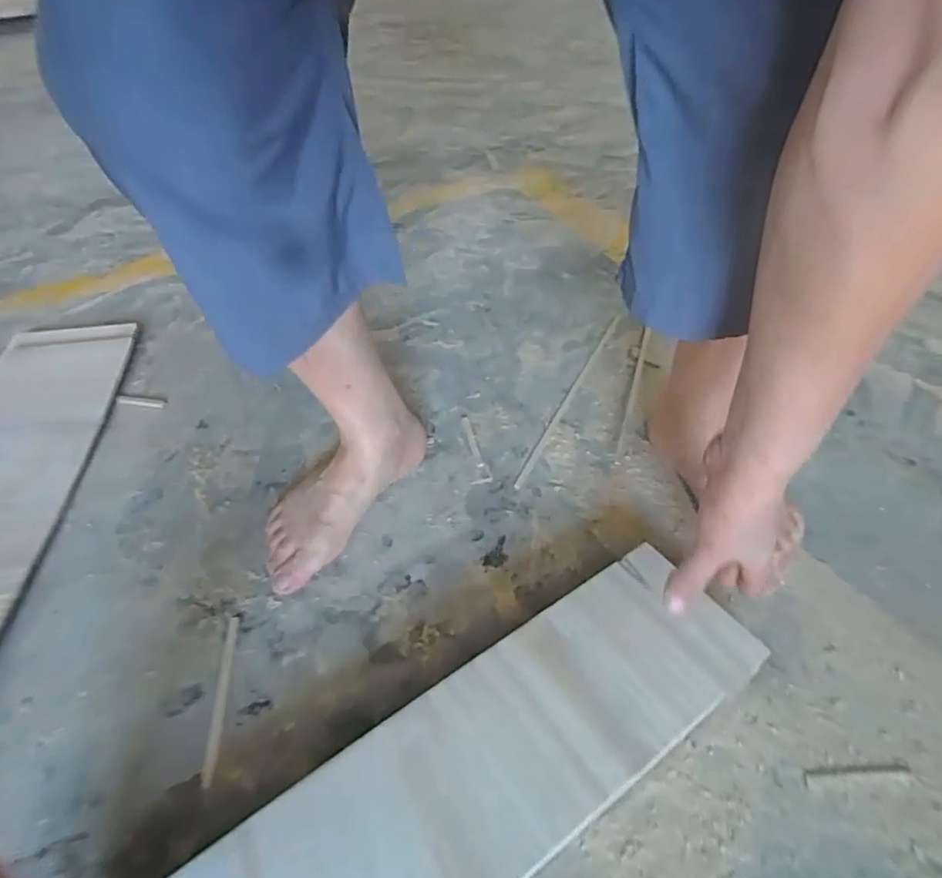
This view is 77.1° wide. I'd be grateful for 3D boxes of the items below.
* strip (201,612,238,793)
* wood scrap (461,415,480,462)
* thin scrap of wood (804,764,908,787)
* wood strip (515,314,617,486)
[{"bbox_3d":[-0.236,0.243,0.562,0.011,0.004,0.157,-6,47,-3],"label":"strip"},{"bbox_3d":[-0.001,-0.002,0.779,0.011,0.005,0.087,-10,47,-7],"label":"wood scrap"},{"bbox_3d":[0.320,0.278,0.493,0.091,0.004,0.011,-6,47,-3],"label":"thin scrap of wood"},{"bbox_3d":[0.144,-0.068,0.833,0.012,0.004,0.379,20,51,20],"label":"wood strip"}]

